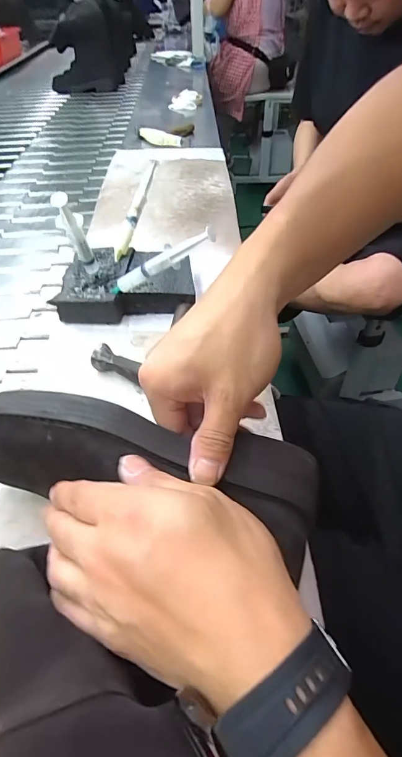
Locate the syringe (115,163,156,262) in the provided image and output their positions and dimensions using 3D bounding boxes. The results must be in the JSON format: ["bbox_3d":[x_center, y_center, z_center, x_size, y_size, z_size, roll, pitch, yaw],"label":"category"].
[{"bbox_3d":[-0.087,-0.222,0.513,0.016,0.017,0.140,18,85,18],"label":"syringe"}]

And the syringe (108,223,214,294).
[{"bbox_3d":[-0.047,-0.124,0.417,0.149,0.024,0.012,-19,39,32],"label":"syringe"}]

